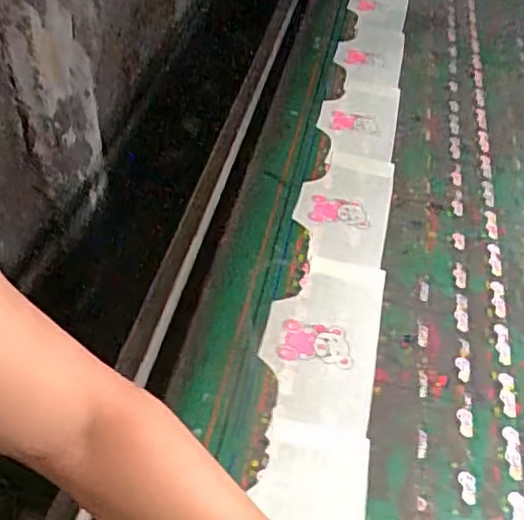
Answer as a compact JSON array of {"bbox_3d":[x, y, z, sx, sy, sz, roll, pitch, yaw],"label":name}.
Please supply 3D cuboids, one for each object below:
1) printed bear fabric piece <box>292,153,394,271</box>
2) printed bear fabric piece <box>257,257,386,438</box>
[{"bbox_3d":[0.126,-0.088,0.950,0.135,0.009,0.249,13,45,5],"label":"printed bear fabric piece"},{"bbox_3d":[0.074,0.089,0.768,0.136,0.010,0.256,13,45,5],"label":"printed bear fabric piece"}]

